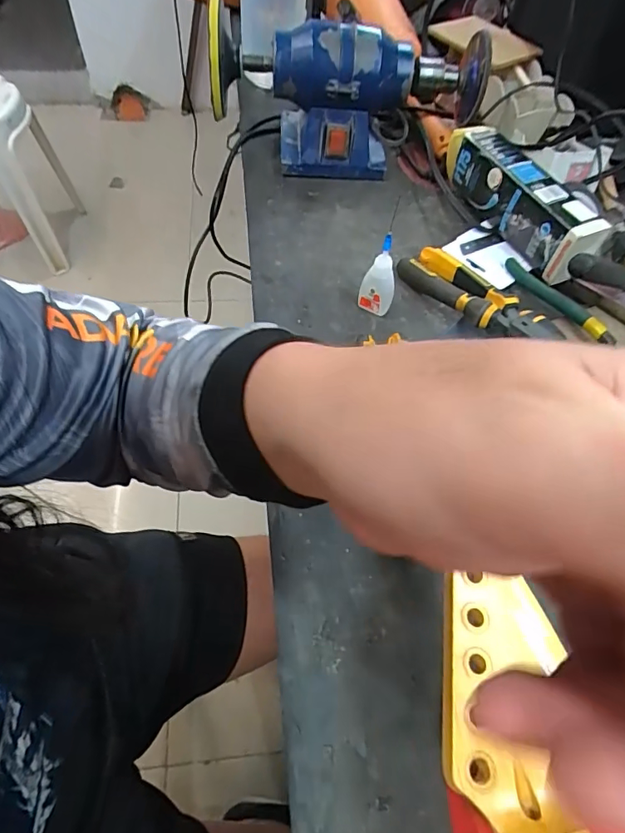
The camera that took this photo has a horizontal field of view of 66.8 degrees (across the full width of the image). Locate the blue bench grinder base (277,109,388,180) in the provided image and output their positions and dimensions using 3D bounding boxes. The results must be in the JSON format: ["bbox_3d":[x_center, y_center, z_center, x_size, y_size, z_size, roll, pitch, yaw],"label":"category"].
[{"bbox_3d":[0.027,-0.371,0.617,0.138,0.074,0.108,1,58,-4],"label":"blue bench grinder base"}]

